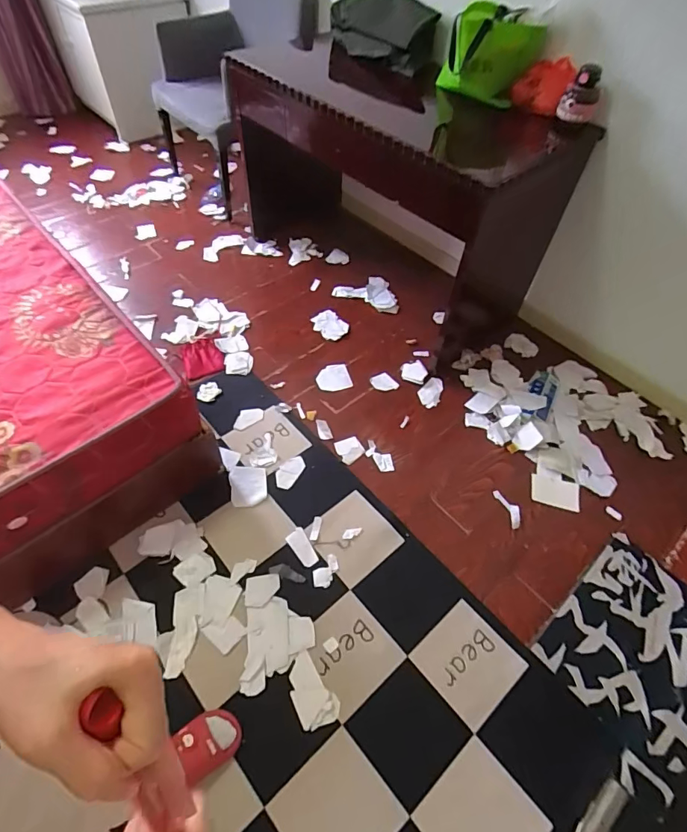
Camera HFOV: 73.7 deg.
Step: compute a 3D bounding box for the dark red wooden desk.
[{"bbox_3d":[0.195,-0.849,1.772,1.294,0.696,0.615,39,60,23],"label":"dark red wooden desk"}]

